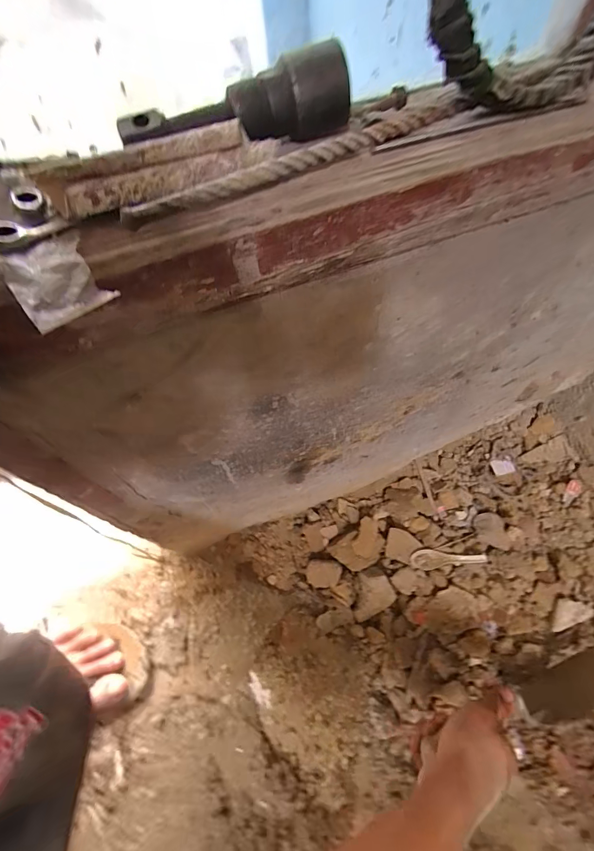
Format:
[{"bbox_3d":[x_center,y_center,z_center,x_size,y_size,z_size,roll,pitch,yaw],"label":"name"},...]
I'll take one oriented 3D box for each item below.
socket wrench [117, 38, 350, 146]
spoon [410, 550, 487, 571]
[{"bbox_3d":[-0.031,-0.161,0.187,0.118,0.032,0.026,-15,61,-4],"label":"socket wrench"},{"bbox_3d":[0.242,0.213,0.587,0.115,0.011,0.029,-4,59,0],"label":"spoon"}]

